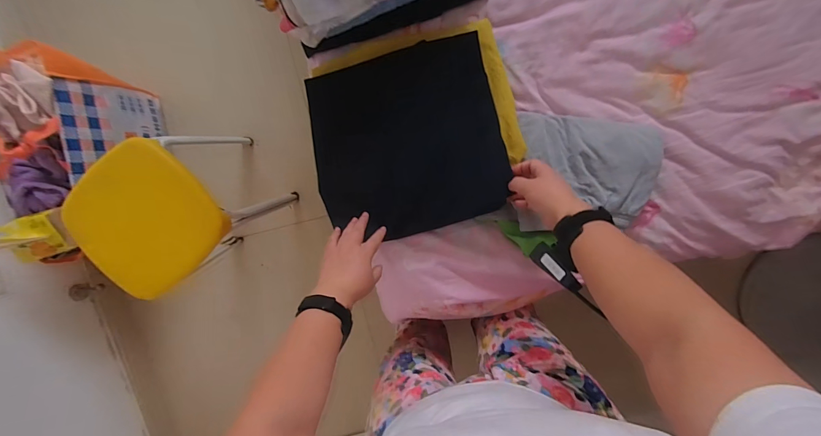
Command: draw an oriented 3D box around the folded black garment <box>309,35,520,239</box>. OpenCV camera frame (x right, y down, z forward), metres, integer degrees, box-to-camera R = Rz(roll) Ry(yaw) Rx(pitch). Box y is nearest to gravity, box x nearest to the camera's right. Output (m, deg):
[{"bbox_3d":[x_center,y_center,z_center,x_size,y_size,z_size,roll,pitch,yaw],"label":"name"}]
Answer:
[{"bbox_3d":[-0.009,-0.116,0.580,0.301,0.030,0.276,-14,97,4],"label":"folded black garment"}]

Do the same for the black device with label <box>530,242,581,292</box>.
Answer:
[{"bbox_3d":[0.186,0.063,0.459,0.026,0.076,0.019,-42,138,7],"label":"black device with label"}]

